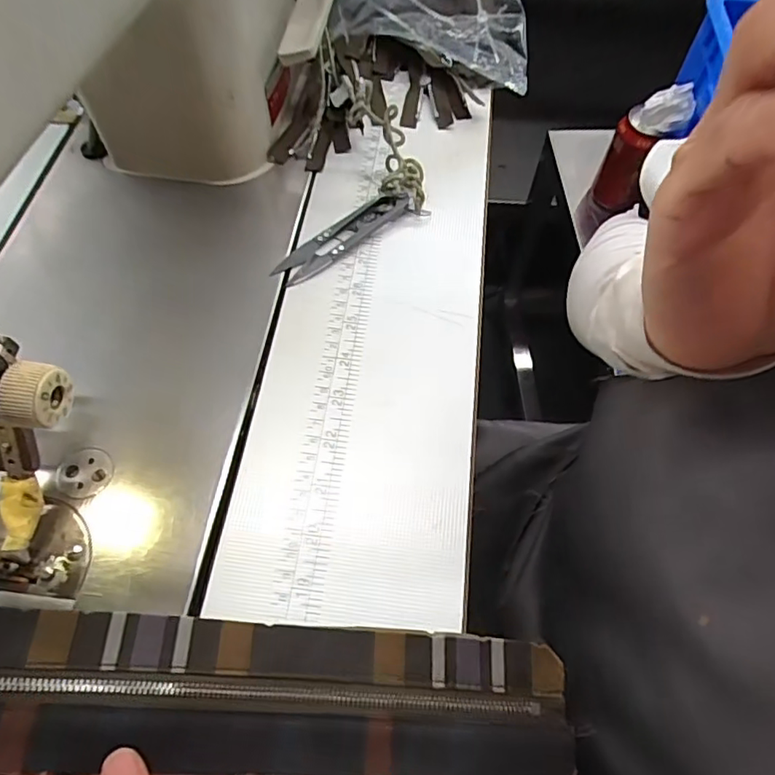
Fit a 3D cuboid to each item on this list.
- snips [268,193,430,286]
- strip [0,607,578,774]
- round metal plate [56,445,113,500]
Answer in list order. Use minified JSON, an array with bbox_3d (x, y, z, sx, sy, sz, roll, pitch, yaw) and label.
[{"bbox_3d":[-0.024,-0.099,0.364,0.105,0.014,0.021,-32,67,-18],"label":"snips"},{"bbox_3d":[-0.049,0.122,0.225,0.251,0.026,0.055,10,56,-13],"label":"strip"},{"bbox_3d":[-0.155,0.043,0.289,0.025,0.006,0.026,11,57,-8],"label":"round metal plate"}]

